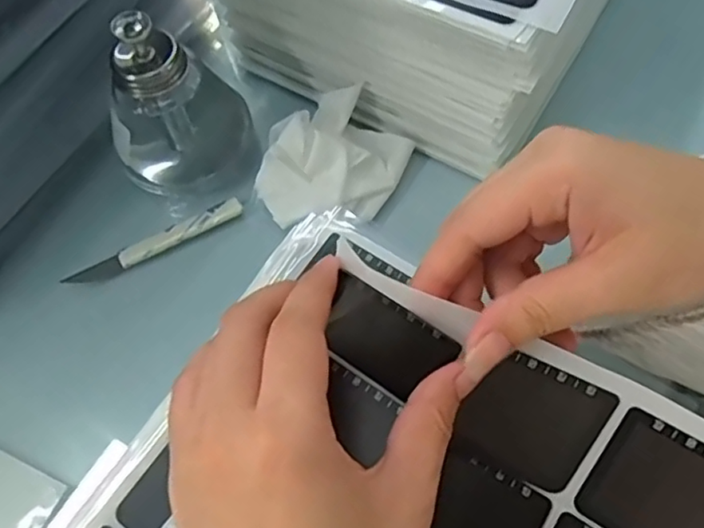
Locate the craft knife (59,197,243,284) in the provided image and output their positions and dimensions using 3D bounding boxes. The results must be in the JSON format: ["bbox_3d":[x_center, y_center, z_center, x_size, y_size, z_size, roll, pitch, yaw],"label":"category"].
[{"bbox_3d":[-0.114,-0.012,0.360,0.106,0.006,0.011,-26,66,-9],"label":"craft knife"}]

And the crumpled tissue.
[{"bbox_3d":[-0.011,-0.064,0.356,0.088,0.030,0.070,-6,64,1],"label":"crumpled tissue"}]

